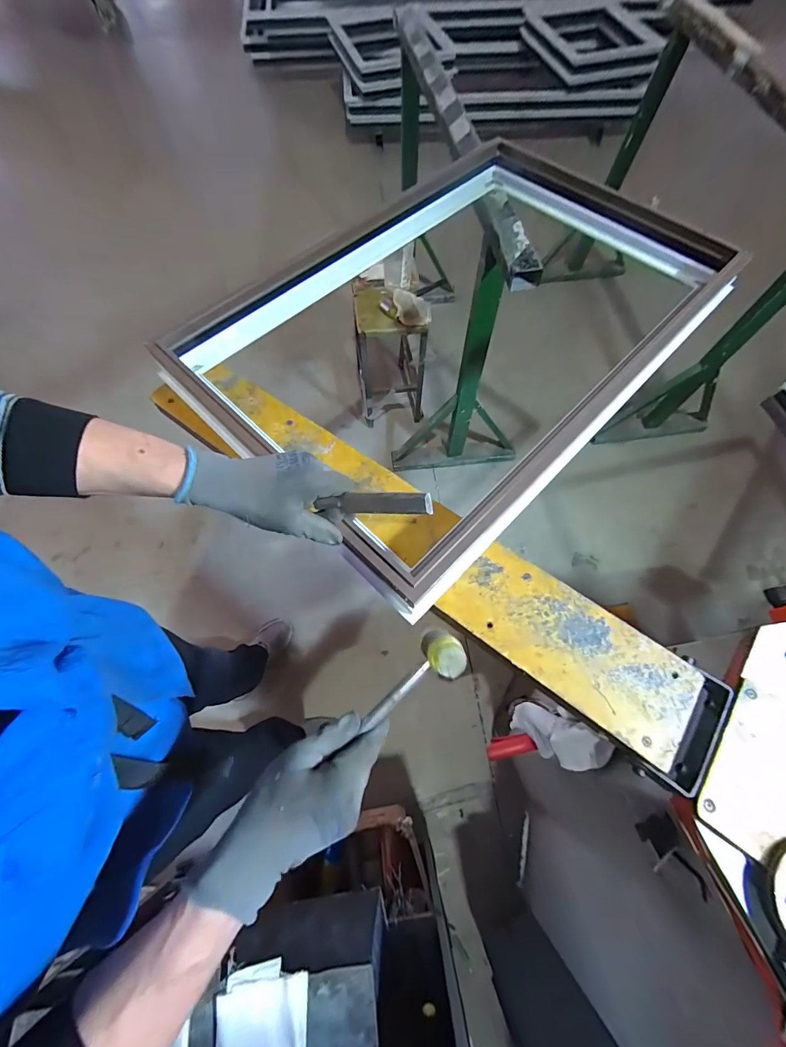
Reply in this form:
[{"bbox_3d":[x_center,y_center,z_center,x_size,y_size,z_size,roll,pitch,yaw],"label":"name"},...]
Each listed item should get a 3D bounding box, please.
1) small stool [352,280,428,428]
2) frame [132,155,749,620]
[{"bbox_3d":[-0.012,-0.618,1.497,0.233,0.506,0.278,-9,66,-3],"label":"small stool"},{"bbox_3d":[0.121,-0.344,0.638,0.552,0.070,0.831,42,72,16],"label":"frame"}]

